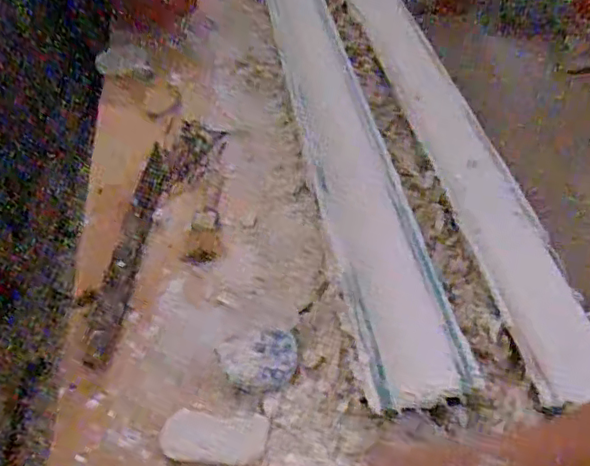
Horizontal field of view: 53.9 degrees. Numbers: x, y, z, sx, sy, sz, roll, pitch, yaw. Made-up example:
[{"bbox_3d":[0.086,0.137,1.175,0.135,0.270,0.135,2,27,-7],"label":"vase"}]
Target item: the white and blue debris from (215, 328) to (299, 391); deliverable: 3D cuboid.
[{"bbox_3d":[-0.043,0.143,0.655,0.089,0.018,0.064,-4,49,2],"label":"white and blue debris"}]

